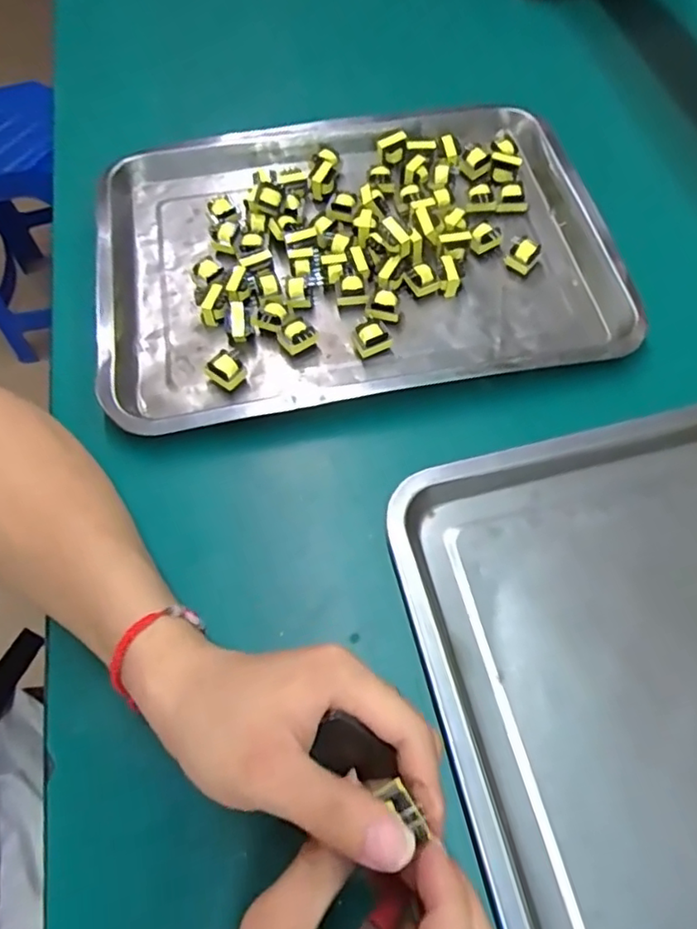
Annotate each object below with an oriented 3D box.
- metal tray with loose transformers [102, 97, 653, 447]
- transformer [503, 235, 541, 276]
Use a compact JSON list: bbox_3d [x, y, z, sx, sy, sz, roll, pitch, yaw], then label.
[{"bbox_3d":[0.005,-0.169,0.470,0.395,0.035,0.292,-12,63,-3],"label":"metal tray with loose transformers"},{"bbox_3d":[0.135,-0.162,0.465,0.023,0.023,0.017,28,68,16],"label":"transformer"}]

